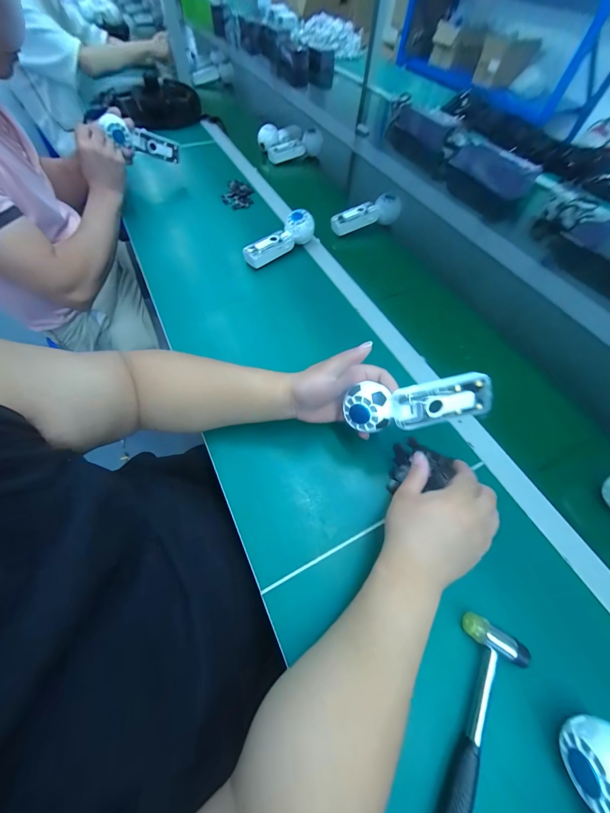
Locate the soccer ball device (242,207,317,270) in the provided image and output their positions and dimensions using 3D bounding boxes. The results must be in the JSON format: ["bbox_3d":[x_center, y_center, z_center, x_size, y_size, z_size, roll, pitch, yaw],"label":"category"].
[{"bbox_3d":[-0.057,-0.363,0.626,0.169,0.053,0.048,-37,68,-6],"label":"soccer ball device"}]

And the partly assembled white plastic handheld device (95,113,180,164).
[{"bbox_3d":[-0.409,-0.669,0.713,0.169,0.053,0.032,-7,57,-38],"label":"partly assembled white plastic handheld device"}]

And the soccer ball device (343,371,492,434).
[{"bbox_3d":[0.134,-0.005,0.348,0.165,0.050,0.056,-8,104,8],"label":"soccer ball device"}]

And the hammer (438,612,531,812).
[{"bbox_3d":[0.147,0.331,0.258,0.060,0.023,0.238,29,63,13],"label":"hammer"}]

